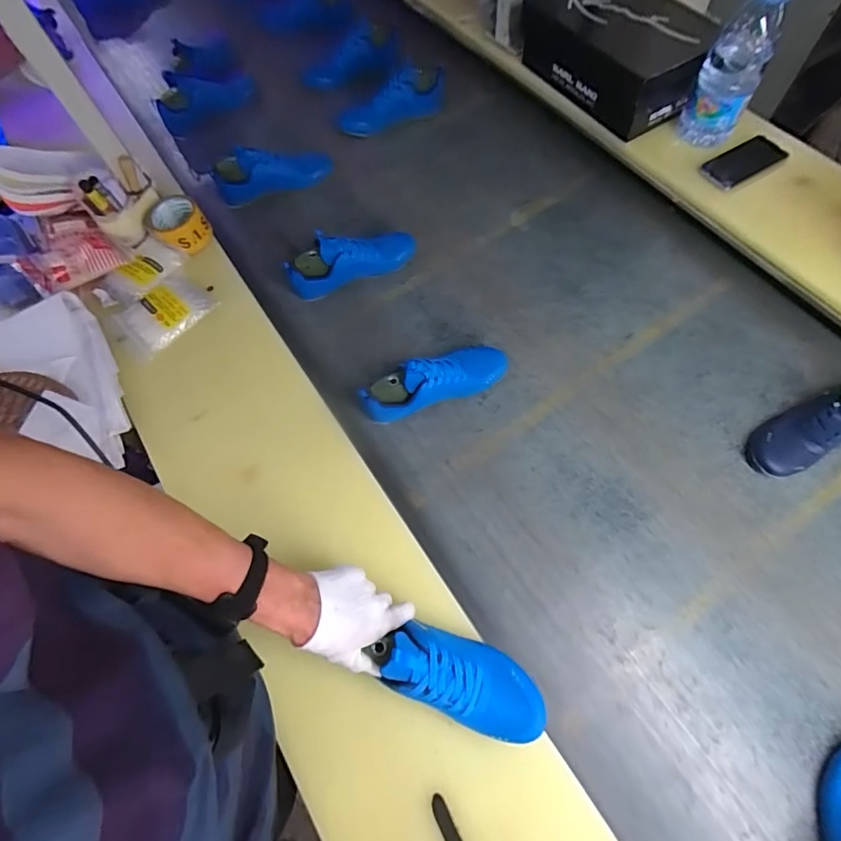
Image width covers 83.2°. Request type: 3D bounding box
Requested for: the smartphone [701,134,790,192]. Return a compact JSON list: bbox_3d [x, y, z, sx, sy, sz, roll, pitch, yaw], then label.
[{"bbox_3d":[0.627,-0.500,0.920,0.173,0.013,0.082,-31,67,-10],"label":"smartphone"}]

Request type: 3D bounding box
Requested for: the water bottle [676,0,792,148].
[{"bbox_3d":[0.563,-0.632,0.854,0.102,0.229,0.077,24,70,14],"label":"water bottle"}]

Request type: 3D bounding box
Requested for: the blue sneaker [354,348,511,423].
[{"bbox_3d":[0.020,-0.077,0.762,0.246,0.095,0.086,-18,65,-7],"label":"blue sneaker"}]

